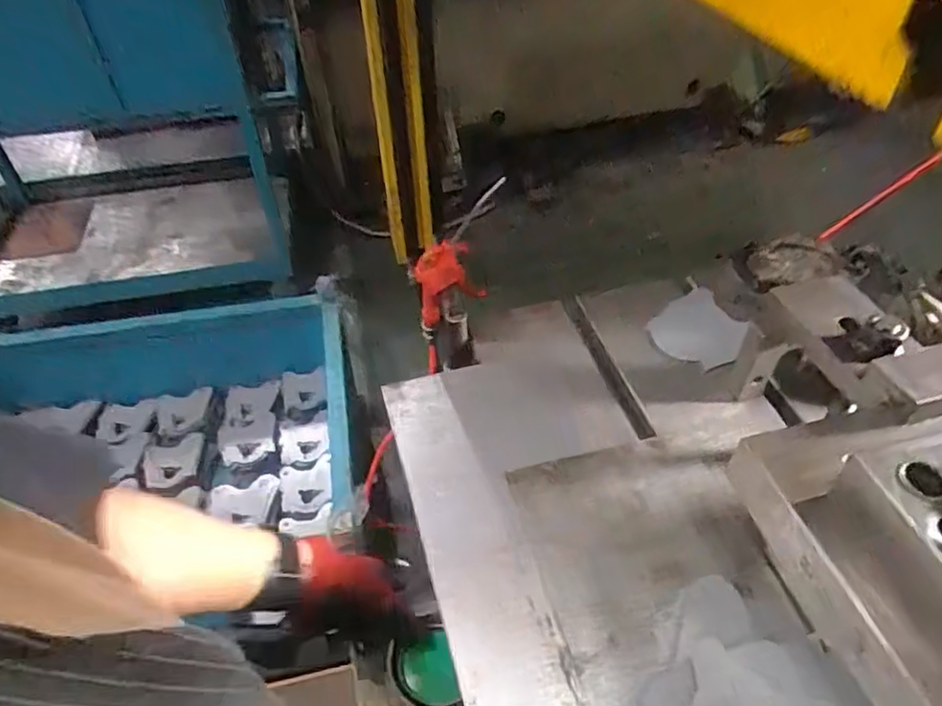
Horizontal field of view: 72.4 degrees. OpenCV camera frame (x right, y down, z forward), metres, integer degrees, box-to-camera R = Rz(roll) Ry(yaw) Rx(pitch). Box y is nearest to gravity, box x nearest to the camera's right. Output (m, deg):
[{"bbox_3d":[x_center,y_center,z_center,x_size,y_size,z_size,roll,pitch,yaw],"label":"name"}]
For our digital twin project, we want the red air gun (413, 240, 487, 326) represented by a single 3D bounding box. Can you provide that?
[{"bbox_3d":[-0.025,-0.092,0.819,0.096,0.129,0.043,-27,50,-24],"label":"red air gun"}]

